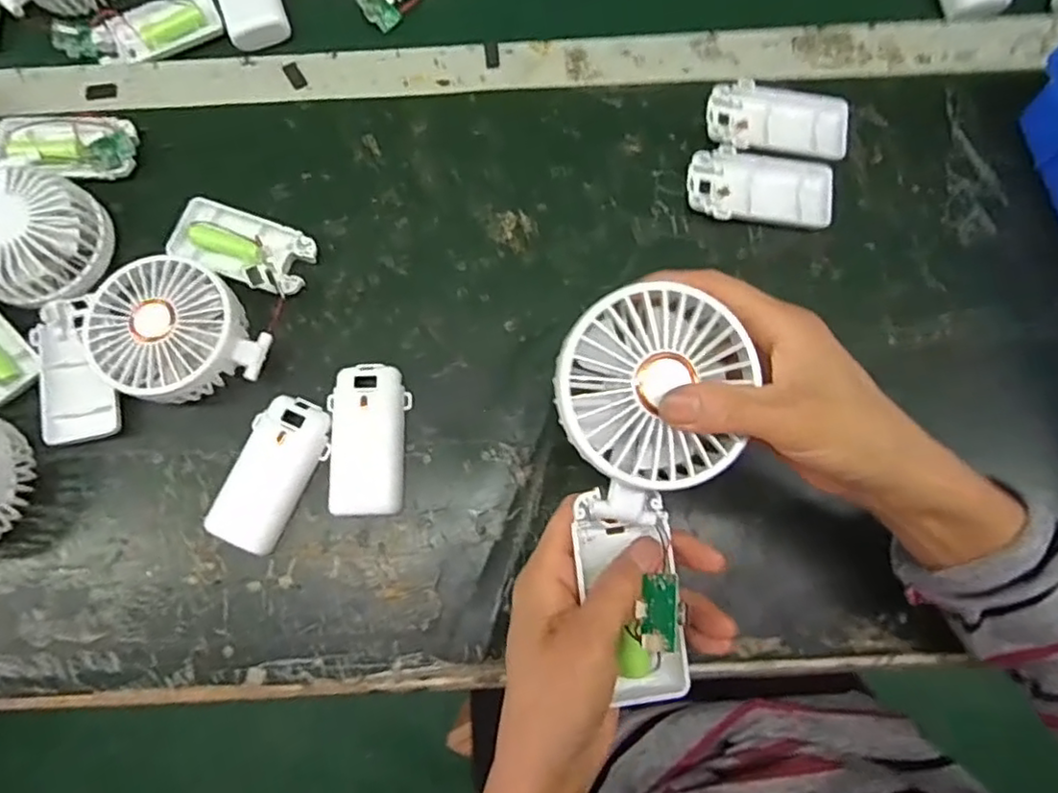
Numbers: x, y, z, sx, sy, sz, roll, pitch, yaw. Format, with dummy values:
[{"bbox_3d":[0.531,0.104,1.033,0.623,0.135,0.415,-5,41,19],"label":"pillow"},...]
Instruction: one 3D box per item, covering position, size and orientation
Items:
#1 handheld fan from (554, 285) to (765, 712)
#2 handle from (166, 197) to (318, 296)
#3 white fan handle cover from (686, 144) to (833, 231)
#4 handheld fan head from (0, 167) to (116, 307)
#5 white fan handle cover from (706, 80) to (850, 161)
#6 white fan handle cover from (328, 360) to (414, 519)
[{"bbox_3d":[0.055,0.044,0.276,0.080,0.047,0.177,-2,95,0],"label":"handheld fan"},{"bbox_3d":[-0.187,-0.099,0.429,0.093,0.018,0.045,24,77,7],"label":"handle"},{"bbox_3d":[0.154,-0.137,0.435,0.094,0.016,0.053,12,76,5],"label":"white fan handle cover"},{"bbox_3d":[-0.316,-0.102,0.413,0.080,0.038,0.080,0,75,1],"label":"handheld fan head"},{"bbox_3d":[0.172,-0.189,0.448,0.095,0.015,0.055,4,76,3],"label":"white fan handle cover"},{"bbox_3d":[-0.099,0.025,0.396,0.046,0.014,0.091,-3,75,1],"label":"white fan handle cover"}]

